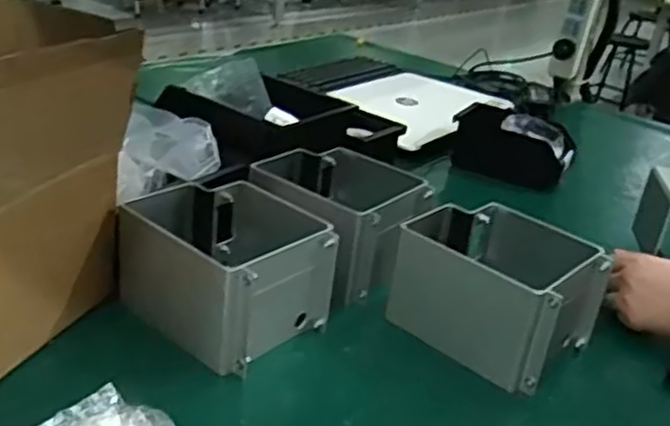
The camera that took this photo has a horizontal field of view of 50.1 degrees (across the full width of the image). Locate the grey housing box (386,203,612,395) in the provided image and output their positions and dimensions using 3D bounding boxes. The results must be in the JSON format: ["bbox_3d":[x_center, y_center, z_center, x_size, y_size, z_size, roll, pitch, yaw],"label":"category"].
[{"bbox_3d":[0.155,0.071,0.690,0.166,0.105,0.135,25,31,33],"label":"grey housing box"}]

